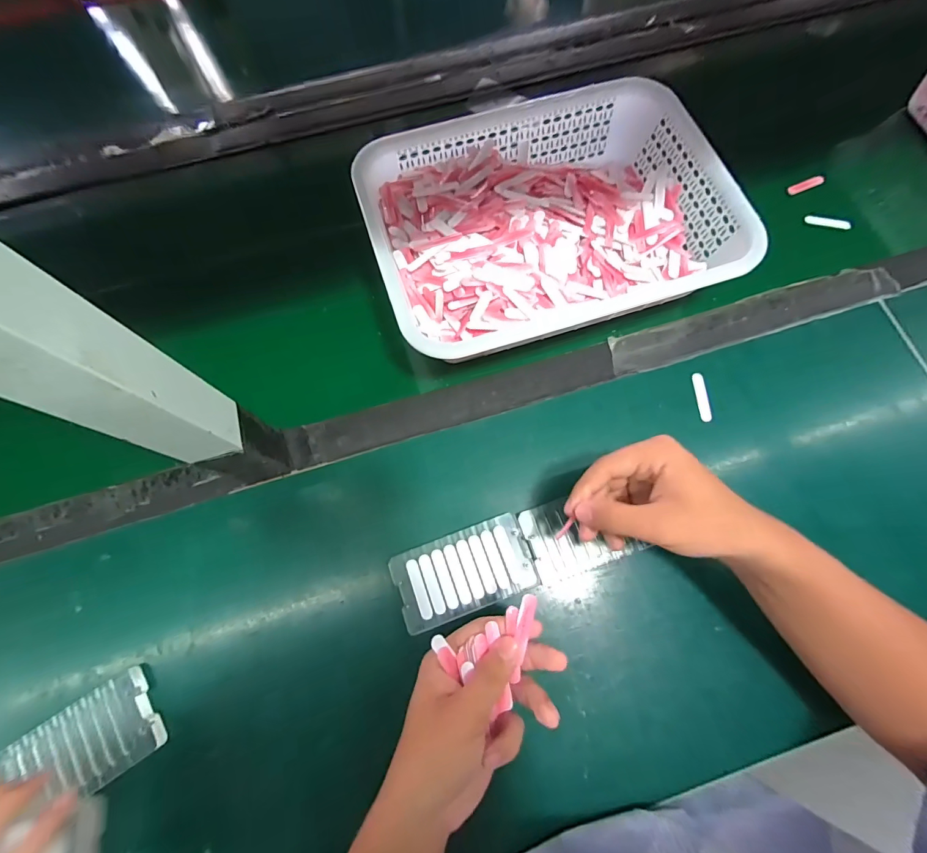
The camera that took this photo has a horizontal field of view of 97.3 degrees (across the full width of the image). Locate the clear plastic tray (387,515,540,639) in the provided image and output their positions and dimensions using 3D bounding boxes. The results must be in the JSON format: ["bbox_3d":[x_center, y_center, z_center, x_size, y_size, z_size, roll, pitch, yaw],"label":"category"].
[{"bbox_3d":[0.000,0.129,0.367,0.120,0.009,0.067,-20,74,-7],"label":"clear plastic tray"}]

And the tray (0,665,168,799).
[{"bbox_3d":[-0.305,0.257,0.327,0.106,0.016,0.067,-32,76,-10],"label":"tray"}]

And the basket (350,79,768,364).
[{"bbox_3d":[0.083,-0.213,0.434,0.347,0.075,0.254,-17,74,-6],"label":"basket"}]

